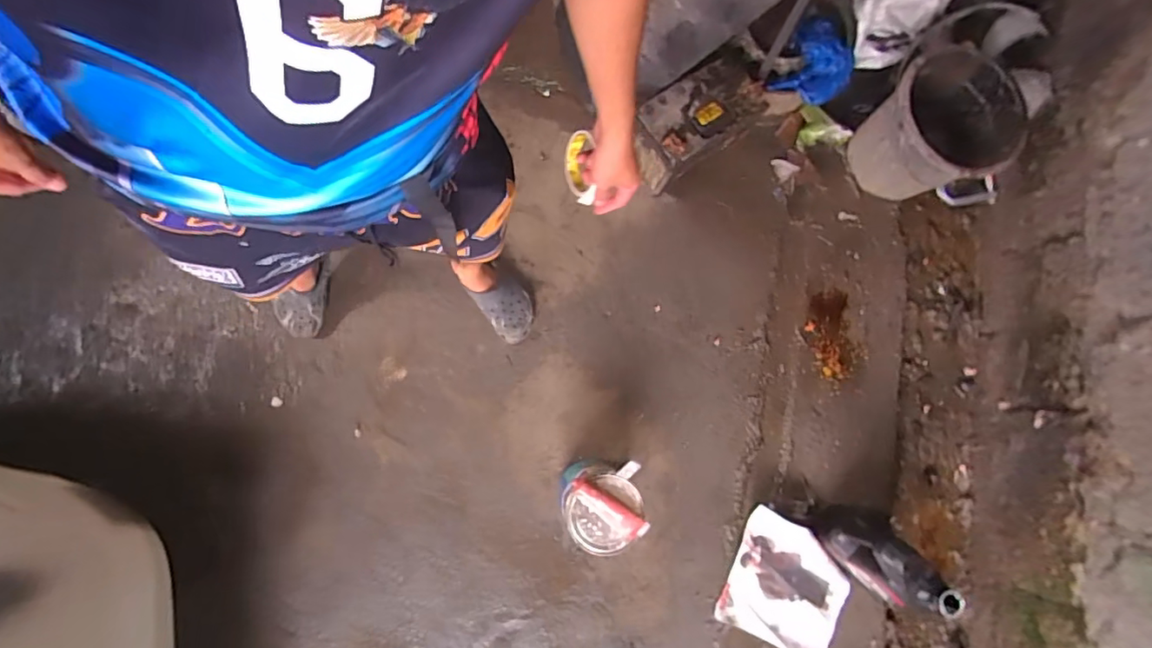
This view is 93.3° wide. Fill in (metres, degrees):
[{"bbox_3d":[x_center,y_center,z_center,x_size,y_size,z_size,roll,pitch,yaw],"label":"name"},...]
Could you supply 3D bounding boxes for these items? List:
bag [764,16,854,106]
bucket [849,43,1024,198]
[{"bbox_3d":[0.590,-0.632,1.323,0.161,0.090,0.186,32,80,2],"label":"bag"},{"bbox_3d":[0.864,-0.469,1.350,0.296,0.330,0.260,-7,81,-5],"label":"bucket"}]

